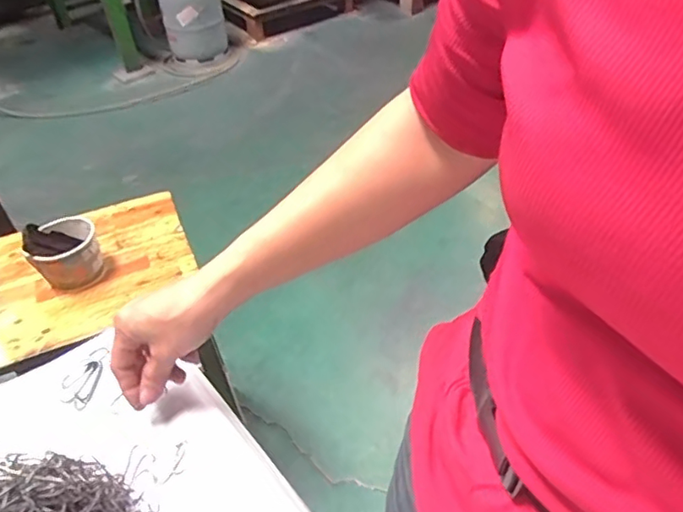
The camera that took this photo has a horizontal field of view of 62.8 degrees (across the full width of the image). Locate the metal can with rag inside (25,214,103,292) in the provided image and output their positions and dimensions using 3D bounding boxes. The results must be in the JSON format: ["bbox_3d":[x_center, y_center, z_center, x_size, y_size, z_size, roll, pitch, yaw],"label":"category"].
[{"bbox_3d":[-0.402,-0.002,0.826,0.093,0.081,0.092,-3,44,3],"label":"metal can with rag inside"}]

